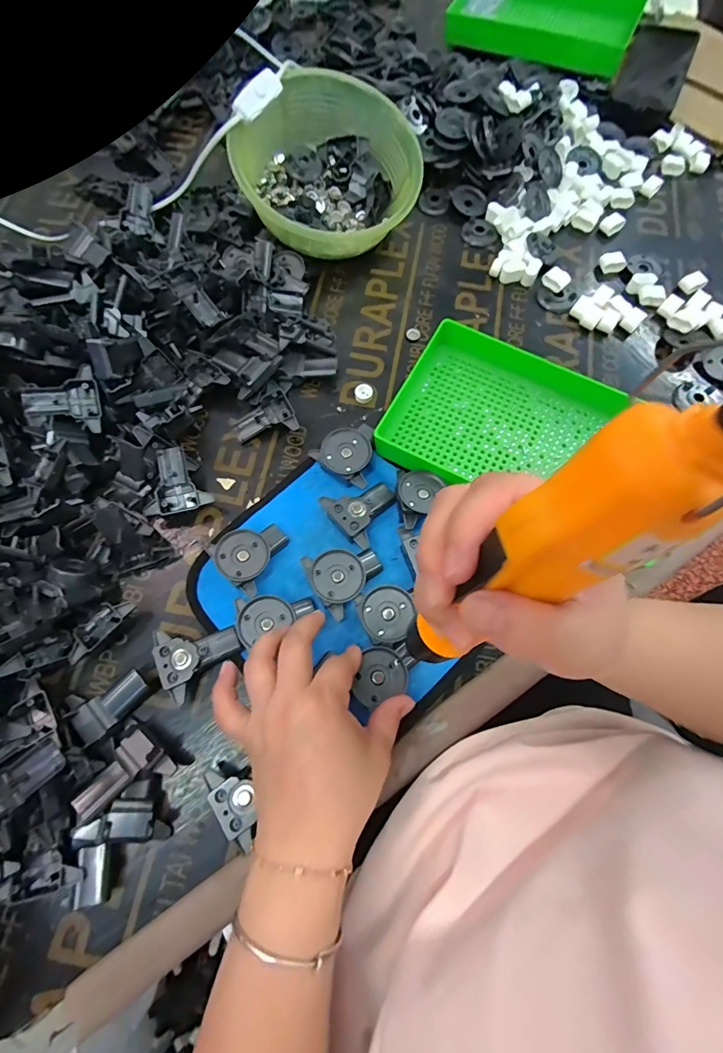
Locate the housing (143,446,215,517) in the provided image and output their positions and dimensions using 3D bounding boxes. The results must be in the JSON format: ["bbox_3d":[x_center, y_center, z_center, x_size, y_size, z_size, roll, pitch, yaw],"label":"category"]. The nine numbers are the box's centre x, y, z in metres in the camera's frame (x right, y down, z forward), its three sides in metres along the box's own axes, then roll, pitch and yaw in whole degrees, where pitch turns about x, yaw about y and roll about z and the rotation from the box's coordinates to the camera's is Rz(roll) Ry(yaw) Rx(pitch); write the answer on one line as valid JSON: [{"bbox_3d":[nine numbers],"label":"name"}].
[{"bbox_3d":[-0.163,-0.039,0.386,0.052,0.023,0.057,-16,72,-6],"label":"housing"}]

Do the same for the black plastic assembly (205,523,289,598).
[{"bbox_3d":[-0.088,0.022,0.359,0.057,0.027,0.053,-39,76,-13],"label":"black plastic assembly"}]

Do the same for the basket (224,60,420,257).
[{"bbox_3d":[-0.039,-0.383,0.469,0.189,0.086,0.171,-18,72,-6],"label":"basket"}]

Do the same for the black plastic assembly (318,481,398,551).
[{"bbox_3d":[0.004,-0.014,0.373,0.061,0.023,0.053,-29,74,-10],"label":"black plastic assembly"}]

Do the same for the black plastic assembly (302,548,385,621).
[{"bbox_3d":[-0.014,0.037,0.354,0.057,0.024,0.054,-35,75,-12],"label":"black plastic assembly"}]

